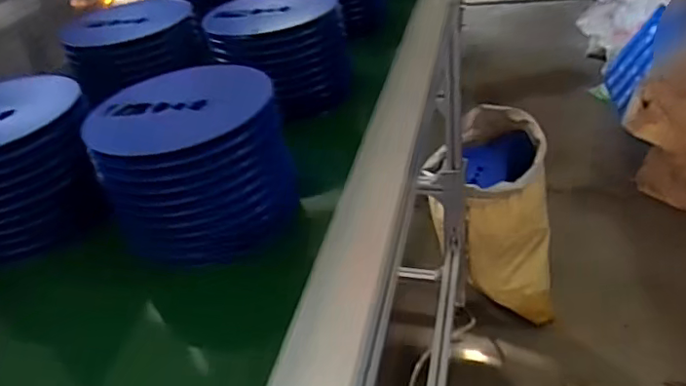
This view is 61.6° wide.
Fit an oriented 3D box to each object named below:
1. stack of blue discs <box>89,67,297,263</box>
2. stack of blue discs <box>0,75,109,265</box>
[{"bbox_3d":[-0.142,-0.027,0.564,0.166,0.136,0.144,-18,36,-15],"label":"stack of blue discs"},{"bbox_3d":[-0.346,-0.026,0.599,0.176,0.135,0.156,-21,37,-19],"label":"stack of blue discs"}]

